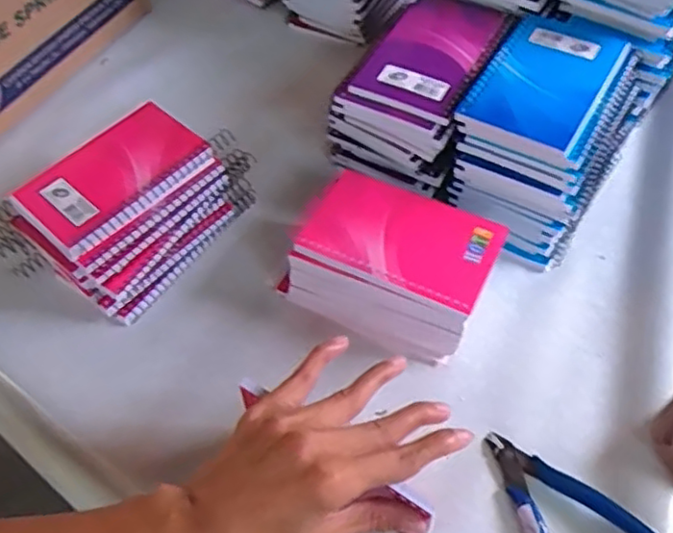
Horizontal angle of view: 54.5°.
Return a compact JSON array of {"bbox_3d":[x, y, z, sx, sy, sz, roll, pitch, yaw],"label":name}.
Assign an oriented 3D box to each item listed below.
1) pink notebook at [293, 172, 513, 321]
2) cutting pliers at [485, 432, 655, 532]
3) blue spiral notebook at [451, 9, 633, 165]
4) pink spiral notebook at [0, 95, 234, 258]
[{"bbox_3d":[0.045,-0.020,0.461,0.132,0.009,0.082,21,59,16],"label":"pink notebook"},{"bbox_3d":[0.133,0.153,0.402,0.072,0.008,0.116,-36,61,-20],"label":"cutting pliers"},{"bbox_3d":[0.157,-0.139,0.476,0.087,0.009,0.143,26,60,19],"label":"blue spiral notebook"},{"bbox_3d":[-0.162,-0.071,0.494,0.082,0.018,0.144,37,65,24],"label":"pink spiral notebook"}]

